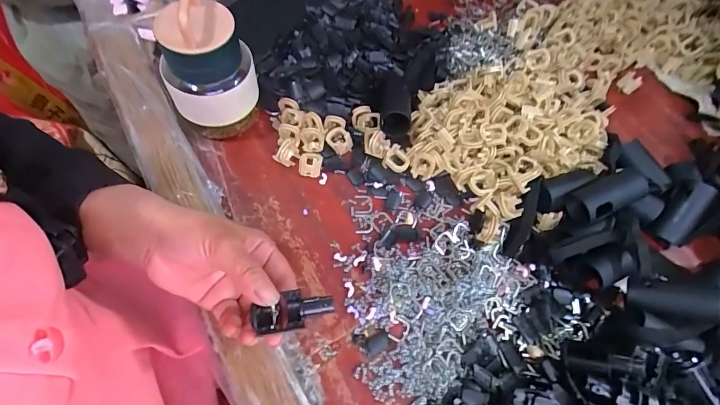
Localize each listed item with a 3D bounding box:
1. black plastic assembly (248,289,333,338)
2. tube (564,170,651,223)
[{"bbox_3d":[-0.043,0.072,0.251,0.052,0.013,0.022,-16,67,5],"label":"black plastic assembly"},{"bbox_3d":[0.226,-0.005,0.353,0.068,0.031,0.030,-21,67,-14],"label":"tube"}]

